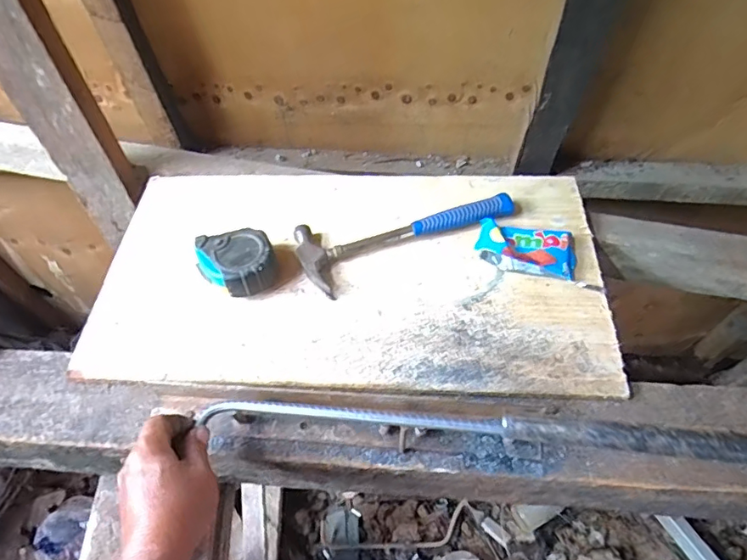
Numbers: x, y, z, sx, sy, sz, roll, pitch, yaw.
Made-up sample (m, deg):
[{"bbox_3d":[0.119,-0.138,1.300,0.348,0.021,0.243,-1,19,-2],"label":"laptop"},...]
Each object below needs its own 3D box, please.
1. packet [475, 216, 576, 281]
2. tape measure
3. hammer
[{"bbox_3d":[0.178,-0.040,0.594,0.110,0.027,0.060,14,57,11],"label":"packet"},{"bbox_3d":[-0.152,-0.016,0.584,0.082,0.047,0.079,-14,56,-8],"label":"tape measure"},{"bbox_3d":[0.041,-0.062,0.615,0.261,0.023,0.096,-19,57,-12],"label":"hammer"}]

